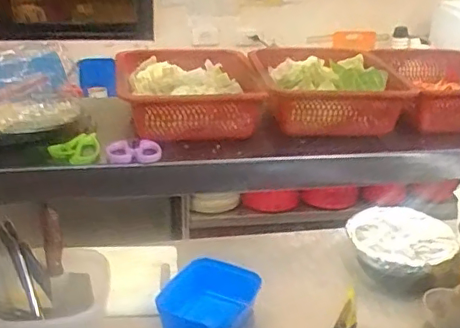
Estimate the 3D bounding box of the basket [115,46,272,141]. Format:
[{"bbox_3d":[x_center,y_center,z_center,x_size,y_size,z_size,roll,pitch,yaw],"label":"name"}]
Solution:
[{"bbox_3d":[-0.061,-0.112,0.924,0.208,0.079,0.292,1,23,-2],"label":"basket"}]

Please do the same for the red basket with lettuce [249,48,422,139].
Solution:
[{"bbox_3d":[0.146,-0.127,0.954,0.200,0.081,0.289,-1,23,-6],"label":"red basket with lettuce"}]

